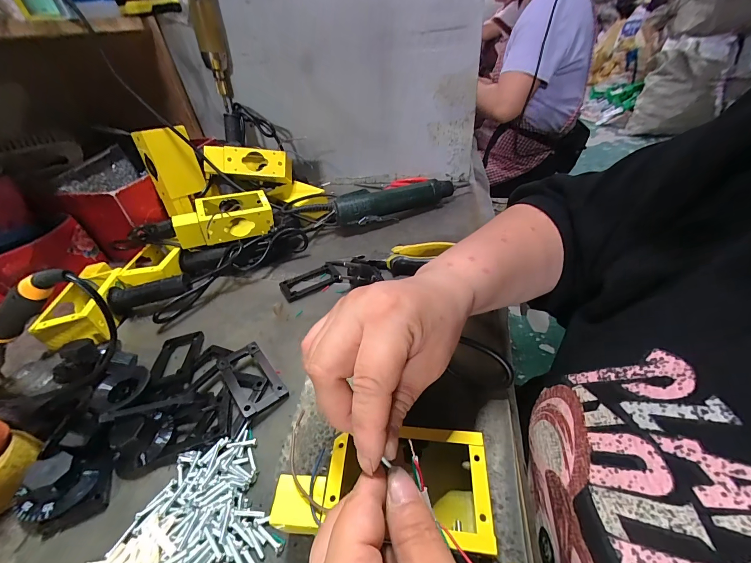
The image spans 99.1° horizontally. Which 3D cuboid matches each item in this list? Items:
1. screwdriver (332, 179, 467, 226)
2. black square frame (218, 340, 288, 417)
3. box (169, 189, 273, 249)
[{"bbox_3d":[0.043,-0.134,0.530,0.231,0.054,0.038,-19,41,-15],"label":"screwdriver"},{"bbox_3d":[-0.116,0.092,0.303,0.042,0.017,0.074,-29,44,-25],"label":"black square frame"},{"bbox_3d":[-0.217,-0.095,0.462,0.126,0.042,0.069,-19,41,-16],"label":"box"}]

